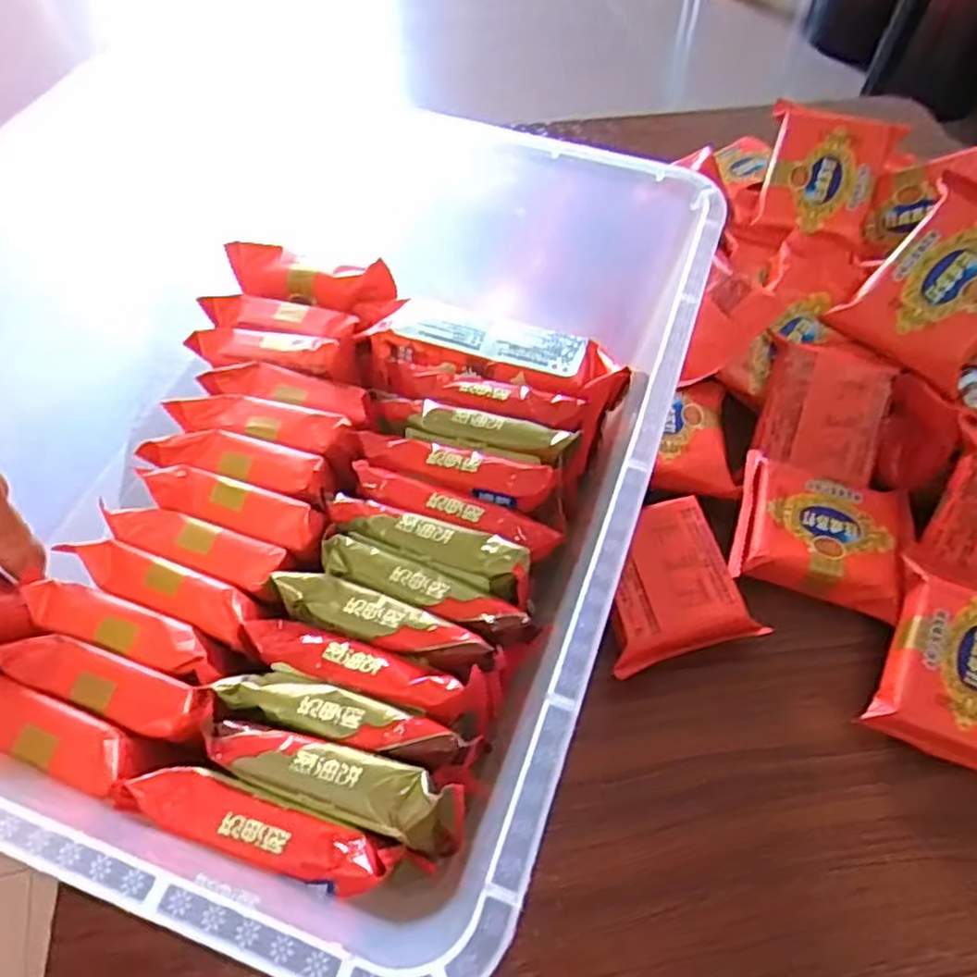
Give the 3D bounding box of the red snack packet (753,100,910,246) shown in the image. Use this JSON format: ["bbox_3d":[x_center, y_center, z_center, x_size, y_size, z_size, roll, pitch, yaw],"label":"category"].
[{"bbox_3d":[0.184,-0.174,0.408,0.068,0.013,0.070,22,92,18],"label":"red snack packet"}]

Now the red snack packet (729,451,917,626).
[{"bbox_3d":[0.158,0.022,0.350,0.074,0.025,0.065,14,59,10],"label":"red snack packet"}]

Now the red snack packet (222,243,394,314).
[{"bbox_3d":[-0.093,-0.110,0.383,0.090,0.019,0.022,14,59,10],"label":"red snack packet"}]

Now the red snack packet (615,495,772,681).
[{"bbox_3d":[0.079,0.042,0.334,0.064,0.011,0.069,-15,59,-9],"label":"red snack packet"}]

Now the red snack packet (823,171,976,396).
[{"bbox_3d":[0.216,-0.096,0.342,0.064,0.018,0.082,43,111,19],"label":"red snack packet"}]

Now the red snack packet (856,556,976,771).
[{"bbox_3d":[0.202,0.074,0.308,0.061,0.021,0.077,21,60,13],"label":"red snack packet"}]

